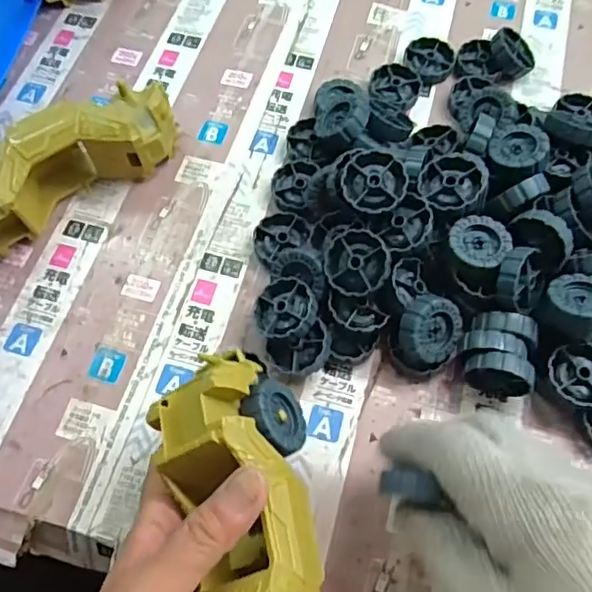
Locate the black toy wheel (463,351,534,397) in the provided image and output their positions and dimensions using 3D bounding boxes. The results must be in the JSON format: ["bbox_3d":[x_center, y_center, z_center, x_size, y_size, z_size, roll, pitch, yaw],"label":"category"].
[{"bbox_3d":[0.120,0.048,0.351,0.037,0.039,0.017,6,66,3],"label":"black toy wheel"}]

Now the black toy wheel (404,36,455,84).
[{"bbox_3d":[0.104,-0.183,0.465,0.038,0.011,0.044,7,66,3],"label":"black toy wheel"}]

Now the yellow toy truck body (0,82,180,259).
[{"bbox_3d":[-0.161,-0.085,0.397,0.169,0.057,0.049,-30,69,-13],"label":"yellow toy truck body"}]

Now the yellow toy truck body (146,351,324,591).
[{"bbox_3d":[-0.024,0.104,0.269,0.064,0.053,0.167,-13,61,-6],"label":"yellow toy truck body"}]

